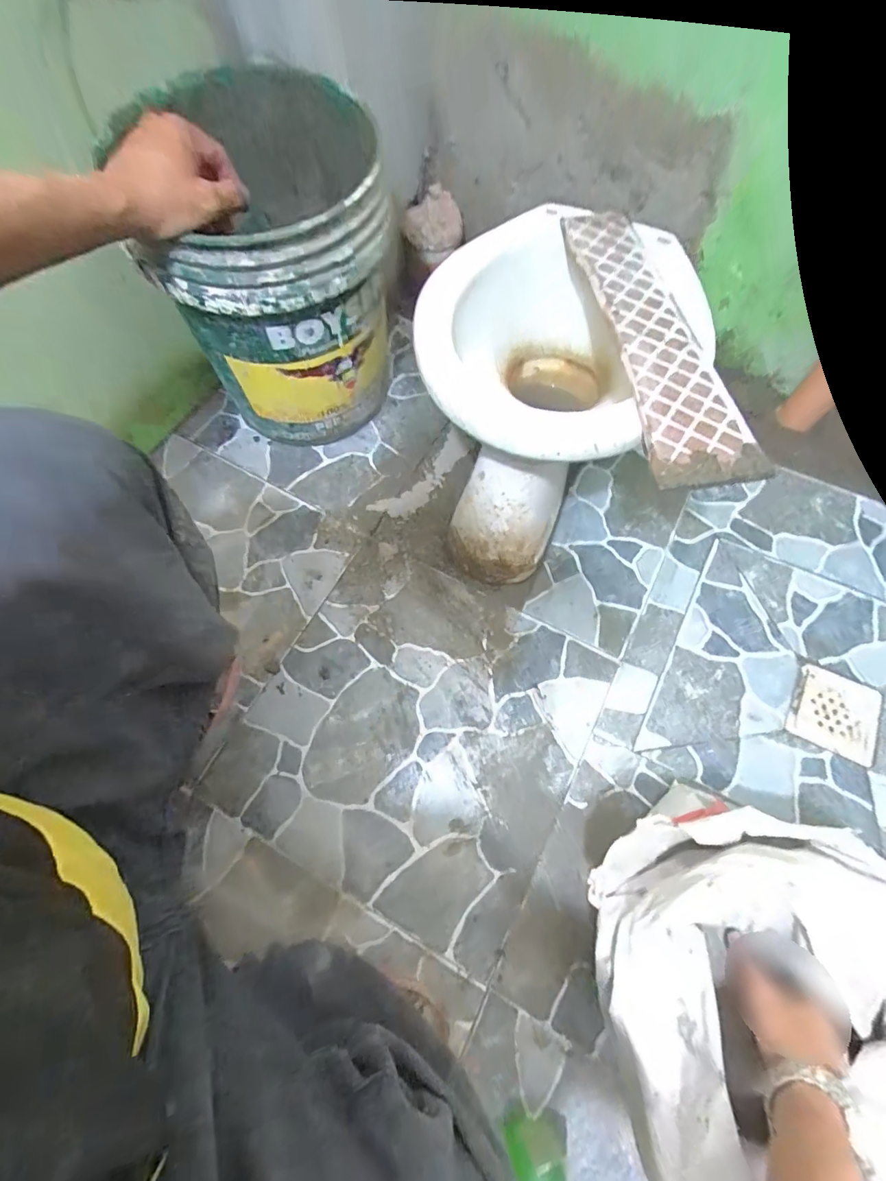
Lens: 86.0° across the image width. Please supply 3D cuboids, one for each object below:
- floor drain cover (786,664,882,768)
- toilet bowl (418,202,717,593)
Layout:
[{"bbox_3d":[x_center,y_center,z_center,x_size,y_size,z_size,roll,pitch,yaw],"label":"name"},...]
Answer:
[{"bbox_3d":[0.512,0.160,0.620,0.098,0.006,0.108,26,69,12],"label":"floor drain cover"},{"bbox_3d":[0.137,-0.256,0.647,0.302,0.280,0.432,5,67,4],"label":"toilet bowl"}]

